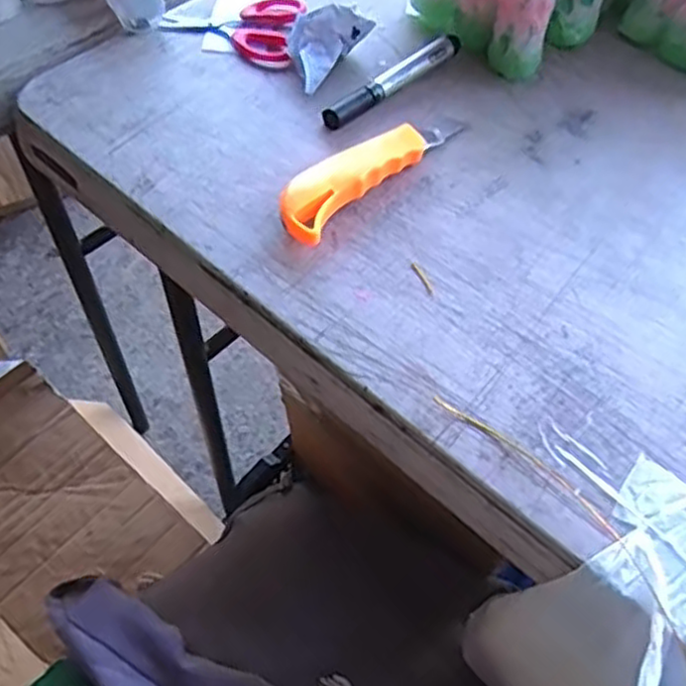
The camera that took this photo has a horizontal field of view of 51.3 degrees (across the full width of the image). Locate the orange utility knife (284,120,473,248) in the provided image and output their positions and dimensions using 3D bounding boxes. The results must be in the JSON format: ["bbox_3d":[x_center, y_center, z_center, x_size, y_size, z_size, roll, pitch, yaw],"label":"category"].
[{"bbox_3d":[0.020,-0.120,0.477,0.037,0.022,0.170,36,62,18],"label":"orange utility knife"}]

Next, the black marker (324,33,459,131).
[{"bbox_3d":[0.040,-0.196,0.531,0.017,0.018,0.144,41,63,21],"label":"black marker"}]

